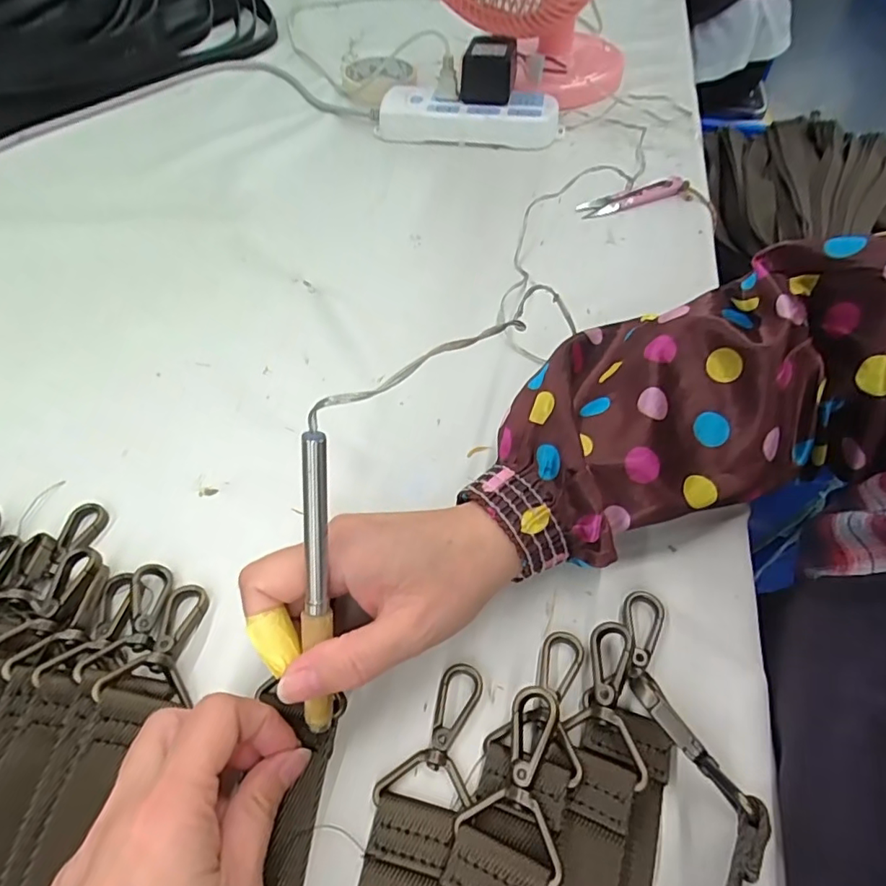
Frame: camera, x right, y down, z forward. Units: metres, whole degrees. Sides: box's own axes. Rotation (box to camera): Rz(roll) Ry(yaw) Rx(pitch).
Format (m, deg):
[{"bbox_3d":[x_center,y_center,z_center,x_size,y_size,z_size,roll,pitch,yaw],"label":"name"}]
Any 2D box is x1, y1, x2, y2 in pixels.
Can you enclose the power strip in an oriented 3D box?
[{"bbox_3d":[0.027,-0.348,0.570,0.189,0.040,0.067,9,54,6],"label":"power strip"}]

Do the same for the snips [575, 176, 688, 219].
[{"bbox_3d":[0.171,-0.221,0.483,0.099,0.017,0.022,-17,56,-13],"label":"snips"}]

